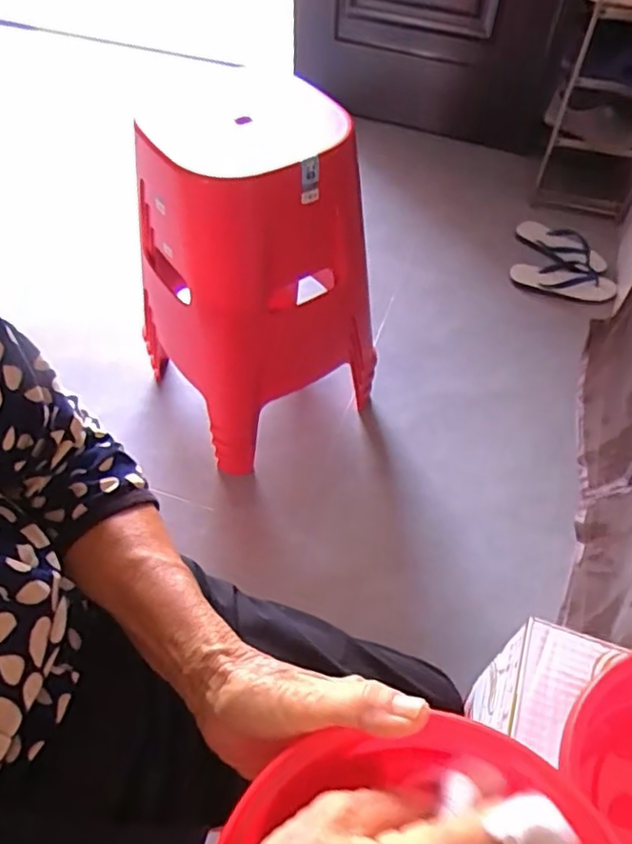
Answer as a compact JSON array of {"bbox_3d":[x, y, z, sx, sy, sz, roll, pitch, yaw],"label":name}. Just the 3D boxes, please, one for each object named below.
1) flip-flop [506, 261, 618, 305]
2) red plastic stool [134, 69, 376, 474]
[{"bbox_3d":[0.644,-0.369,1.623,0.260,0.040,0.125,15,55,10],"label":"flip-flop"},{"bbox_3d":[-0.112,-0.242,1.097,0.342,0.549,0.326,-31,60,-22],"label":"red plastic stool"}]

